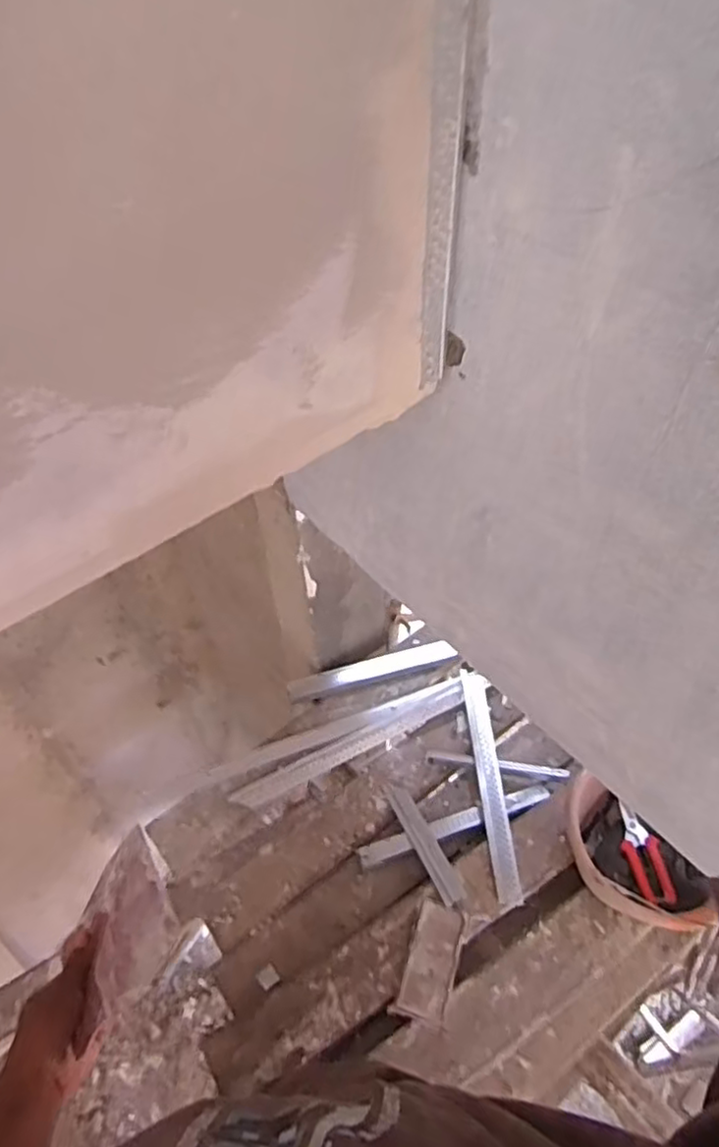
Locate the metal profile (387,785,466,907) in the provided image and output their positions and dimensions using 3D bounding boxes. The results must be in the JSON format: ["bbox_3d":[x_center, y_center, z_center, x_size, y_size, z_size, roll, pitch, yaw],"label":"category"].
[{"bbox_3d":[0.104,0.440,1.129,0.033,0.017,0.237,-19,34,-13],"label":"metal profile"}]

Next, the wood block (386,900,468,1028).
[{"bbox_3d":[0.105,0.561,0.988,0.068,0.018,0.154,16,53,15],"label":"wood block"}]

